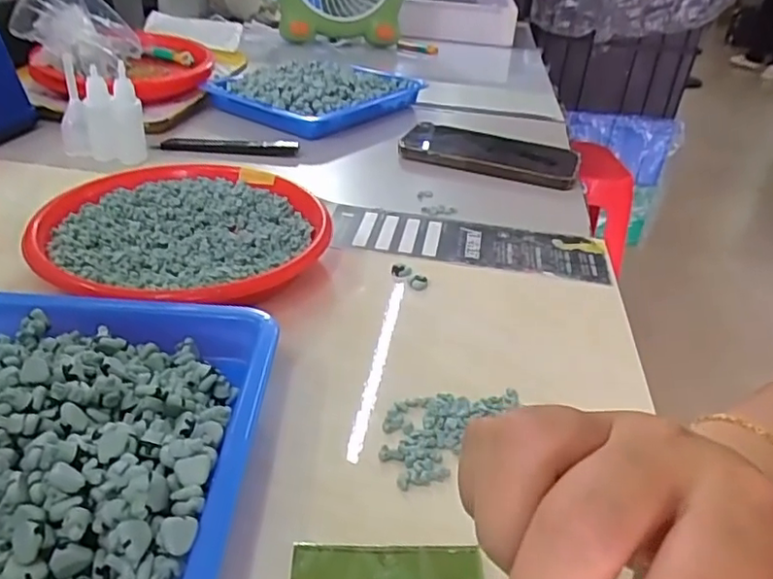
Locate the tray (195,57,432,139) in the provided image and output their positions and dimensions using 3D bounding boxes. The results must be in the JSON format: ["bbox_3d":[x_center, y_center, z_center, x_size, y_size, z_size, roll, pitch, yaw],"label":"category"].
[{"bbox_3d":[-0.070,-0.221,0.684,0.163,0.051,0.211,25,35,30],"label":"tray"}]

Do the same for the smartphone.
[{"bbox_3d":[0.098,-0.130,0.588,0.161,0.014,0.084,15,36,13],"label":"smartphone"}]

